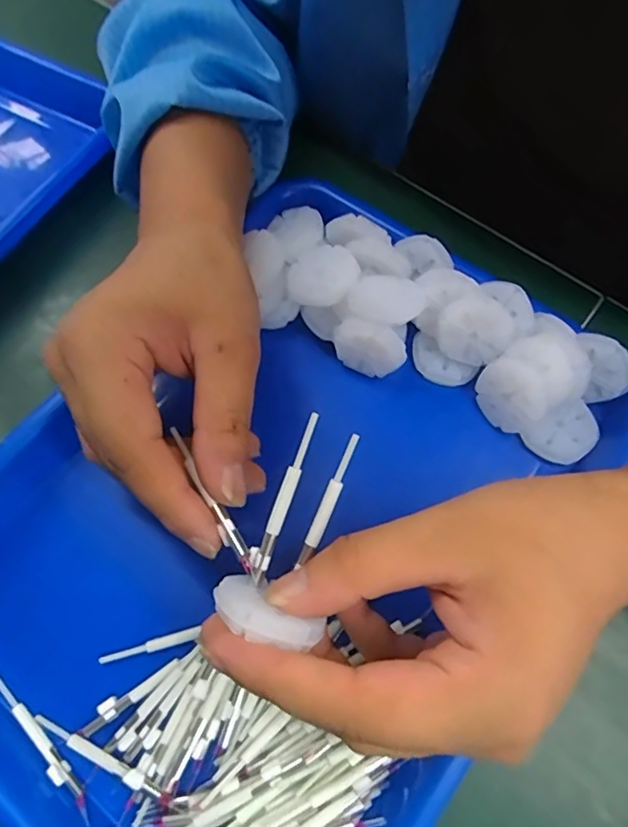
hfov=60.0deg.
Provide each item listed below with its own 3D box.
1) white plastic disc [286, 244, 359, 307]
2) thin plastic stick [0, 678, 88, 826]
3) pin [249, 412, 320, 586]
[{"bbox_3d":[0.005,-0.074,0.290,0.036,0.004,0.039,-5,61,8],"label":"white plastic disc"},{"bbox_3d":[-0.118,0.140,0.233,0.007,0.006,0.075,-42,73,-15],"label":"thin plastic stick"},{"bbox_3d":[-0.011,0.029,0.193,0.007,0.004,0.062,20,87,9],"label":"pin"}]

